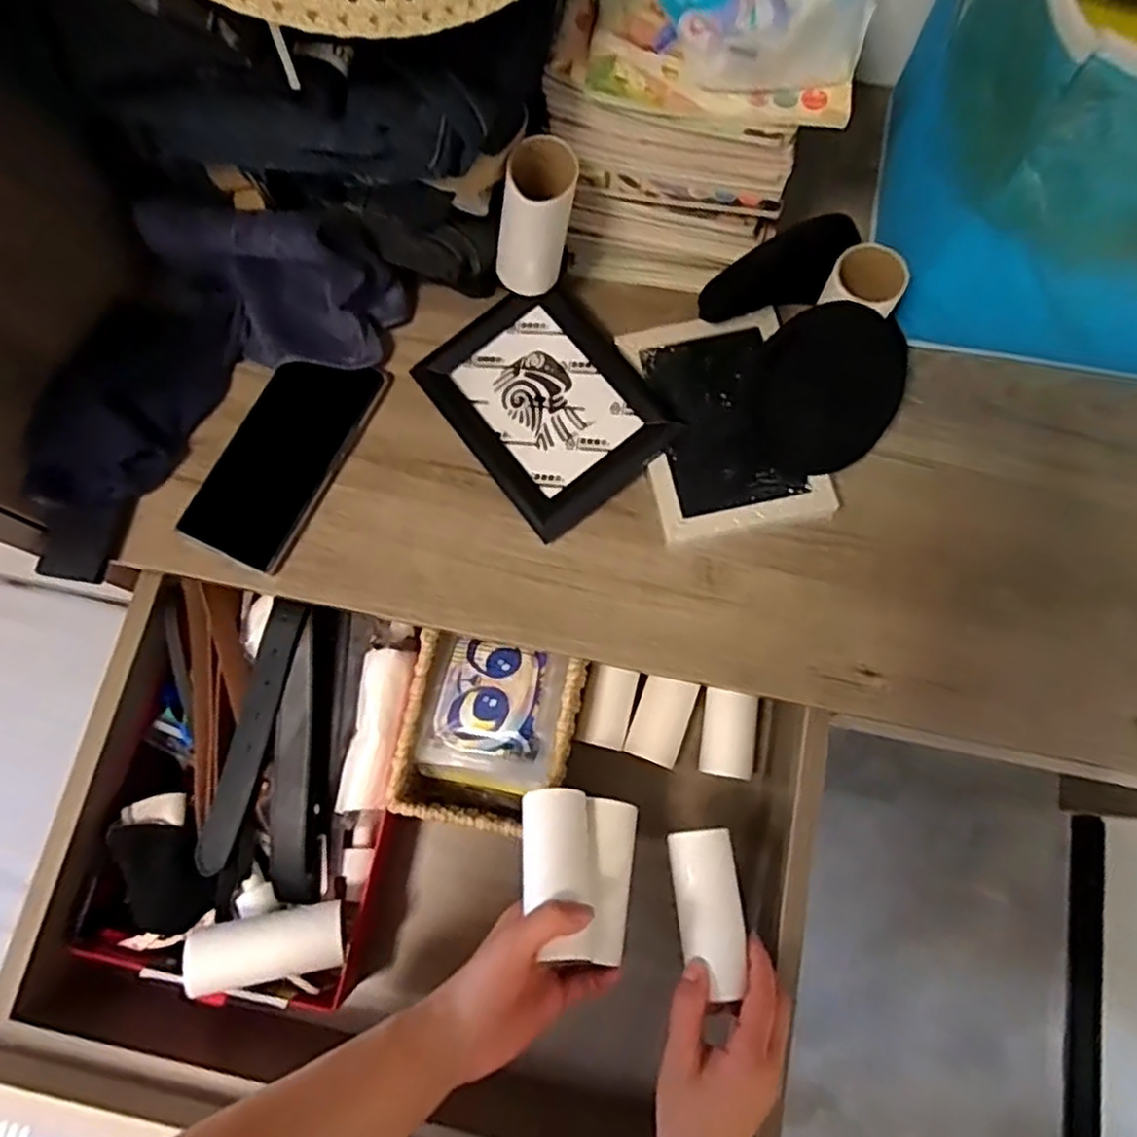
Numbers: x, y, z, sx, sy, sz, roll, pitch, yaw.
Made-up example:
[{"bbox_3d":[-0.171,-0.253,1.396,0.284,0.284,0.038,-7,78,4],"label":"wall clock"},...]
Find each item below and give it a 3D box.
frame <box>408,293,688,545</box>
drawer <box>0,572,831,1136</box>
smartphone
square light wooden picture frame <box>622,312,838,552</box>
[{"bbox_3d":[-0.016,-0.114,0.508,0.119,0.028,0.156,-36,77,-8],"label":"frame"},{"bbox_3d":[-0.095,0.198,0.545,0.514,0.139,0.289,9,75,4],"label":"drawer"},{"bbox_3d":[-0.197,-0.081,0.506,0.077,0.015,0.160,25,80,7],"label":"smartphone"},{"bbox_3d":[0.106,-0.101,0.505,0.114,0.016,0.161,-13,75,-2],"label":"square light wooden picture frame"}]

